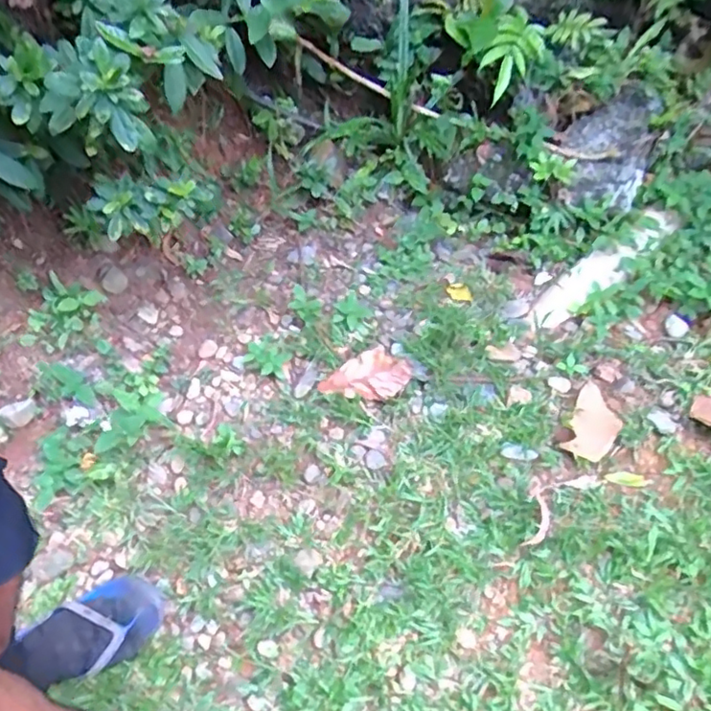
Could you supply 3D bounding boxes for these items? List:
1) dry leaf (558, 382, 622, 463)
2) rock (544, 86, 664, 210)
[{"bbox_3d":[0.383,0.106,0.993,0.073,0.021,0.136,20,54,22],"label":"dry leaf"},{"bbox_3d":[0.476,-0.399,1.208,0.182,0.128,0.216,21,54,22],"label":"rock"}]

